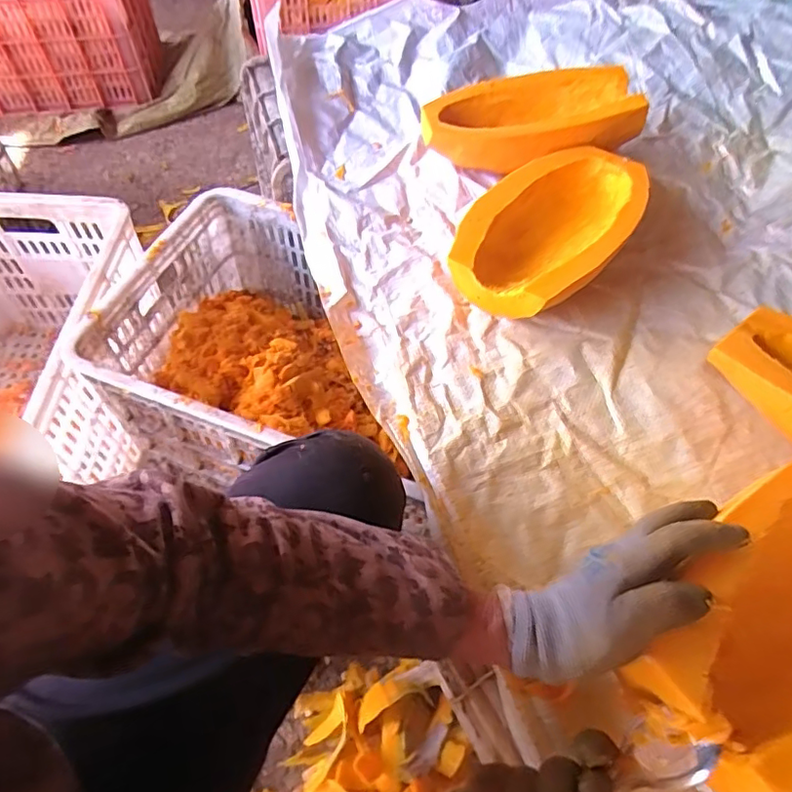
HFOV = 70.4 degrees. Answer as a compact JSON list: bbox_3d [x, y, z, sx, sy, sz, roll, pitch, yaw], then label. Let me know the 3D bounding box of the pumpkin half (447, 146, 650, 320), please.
[{"bbox_3d":[0.170,-0.177,0.615,0.144,0.076,0.262,34,62,18],"label":"pumpkin half"}]

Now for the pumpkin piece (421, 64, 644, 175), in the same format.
[{"bbox_3d":[0.170,-0.345,0.701,0.253,0.067,0.146,-7,58,-7],"label":"pumpkin piece"}]

